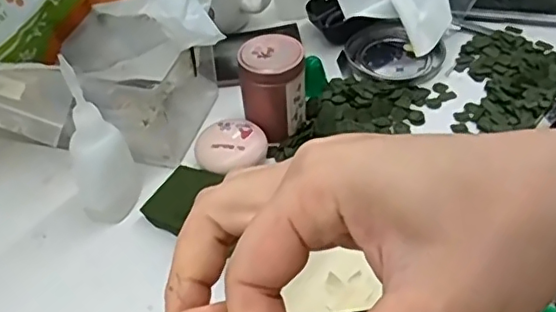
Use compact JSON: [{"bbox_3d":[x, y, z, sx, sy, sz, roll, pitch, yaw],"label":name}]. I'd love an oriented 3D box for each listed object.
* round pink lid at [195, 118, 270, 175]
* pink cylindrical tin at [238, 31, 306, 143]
[{"bbox_3d":[-0.031,-0.005,0.403,0.049,0.021,0.040,-10,46,-5],"label":"round pink lid"},{"bbox_3d":[-0.004,-0.048,0.412,0.041,0.061,0.041,-2,46,2],"label":"pink cylindrical tin"}]

